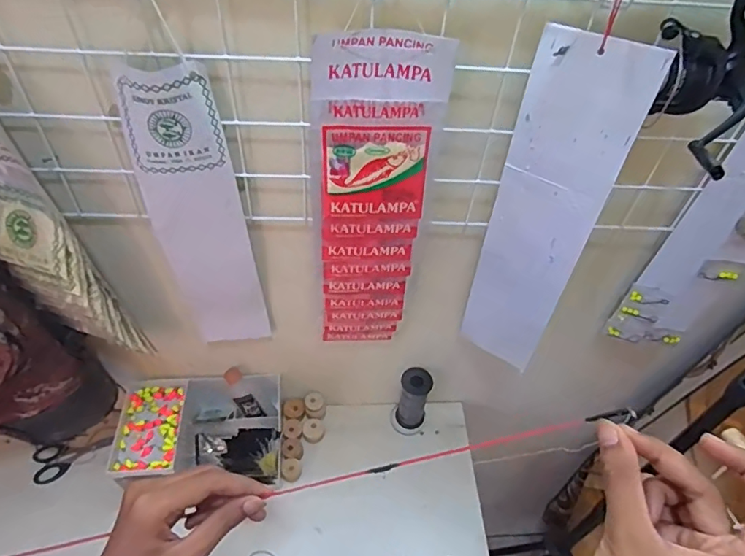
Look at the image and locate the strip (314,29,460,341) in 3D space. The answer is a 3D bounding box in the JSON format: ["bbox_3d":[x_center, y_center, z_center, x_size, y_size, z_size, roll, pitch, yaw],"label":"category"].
[{"bbox_3d":[0.001,-0.054,0.545,0.114,0.397,0.034,5,48,1],"label":"strip"}]

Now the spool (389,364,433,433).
[{"bbox_3d":[0.064,0.204,0.831,0.056,0.127,0.060,17,49,11],"label":"spool"}]

